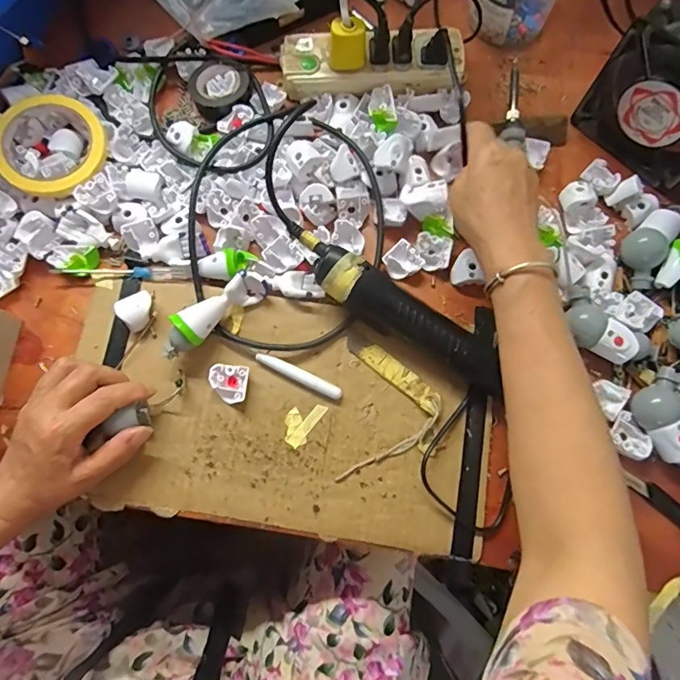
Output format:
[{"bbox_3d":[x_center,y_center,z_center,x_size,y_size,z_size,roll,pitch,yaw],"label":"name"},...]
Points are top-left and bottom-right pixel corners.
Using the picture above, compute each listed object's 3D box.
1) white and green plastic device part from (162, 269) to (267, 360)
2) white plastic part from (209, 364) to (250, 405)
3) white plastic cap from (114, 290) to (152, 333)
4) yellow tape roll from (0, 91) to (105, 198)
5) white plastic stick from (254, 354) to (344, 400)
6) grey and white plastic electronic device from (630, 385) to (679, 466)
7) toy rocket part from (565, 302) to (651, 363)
[{"bbox_3d":[-0.108,-0.022,0.411,0.101,0.035,0.026,-39,78,-10],"label":"white and green plastic device part"},{"bbox_3d":[-0.095,0.038,0.409,0.032,0.016,0.031,4,74,1],"label":"white plastic part"},{"bbox_3d":[-0.178,-0.026,0.421,0.032,0.019,0.031,-40,78,-10],"label":"white plastic cap"},{"bbox_3d":[-0.270,-0.189,0.450,0.094,0.029,0.108,0,74,0],"label":"yellow tape roll"},{"bbox_3d":[-0.035,0.029,0.409,0.079,0.006,0.012,26,76,7],"label":"white plastic stick"},{"bbox_3d":[0.266,0.074,0.386,0.030,0.026,0.073,-23,75,-6],"label":"grey and white plastic electronic device"},{"bbox_3d":[0.226,-0.003,0.408,0.069,0.027,0.033,28,76,8],"label":"toy rocket part"}]

